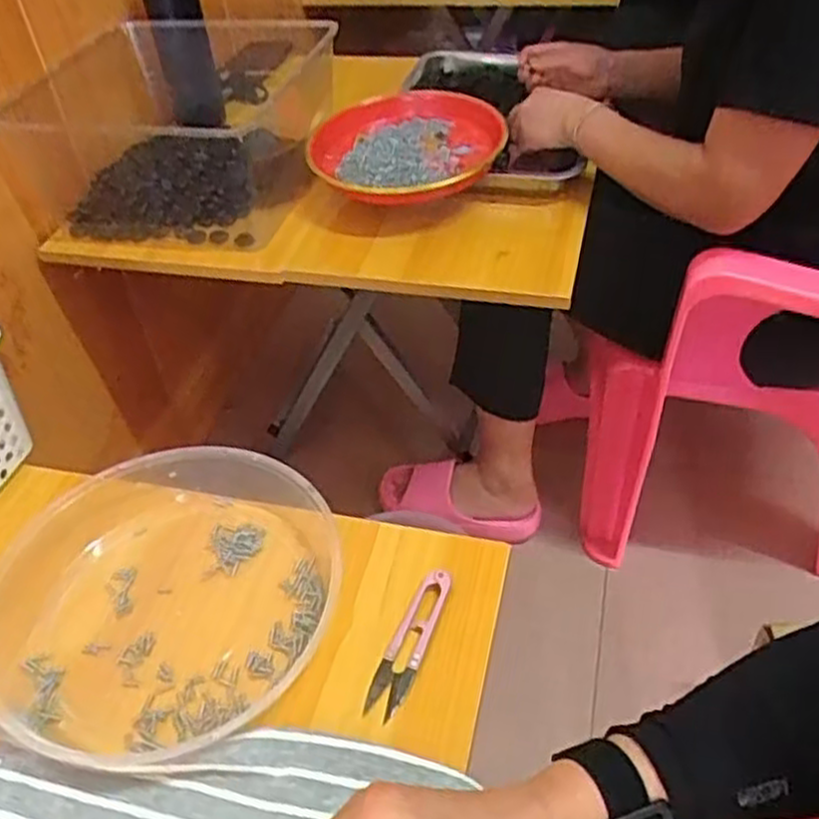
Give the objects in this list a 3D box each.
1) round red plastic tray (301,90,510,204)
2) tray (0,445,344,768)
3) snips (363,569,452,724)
[{"bbox_3d":[-0.004,-0.296,0.881,0.210,0.044,0.200,-3,44,3],"label":"round red plastic tray"},{"bbox_3d":[-0.161,0.121,0.514,0.202,0.045,0.218,-3,44,3],"label":"tray"},{"bbox_3d":[0.000,0.146,0.492,0.022,0.015,0.100,14,47,19],"label":"snips"}]

